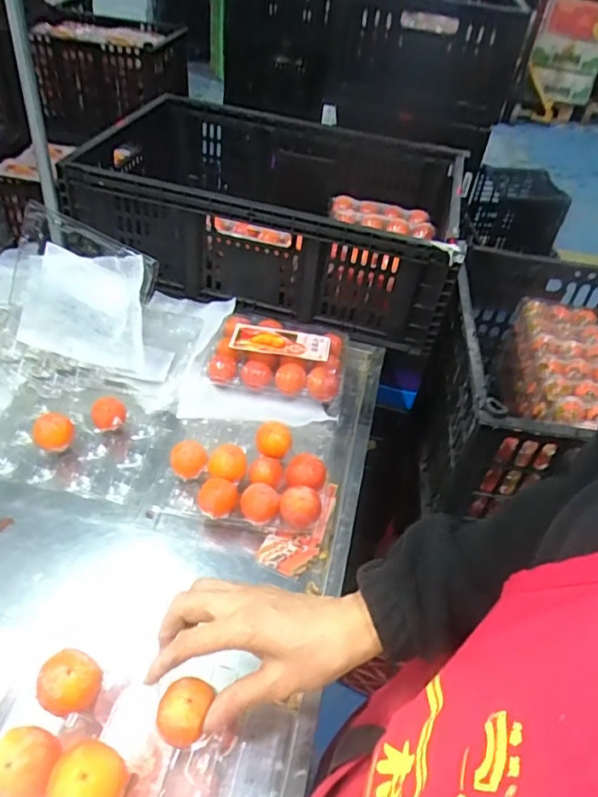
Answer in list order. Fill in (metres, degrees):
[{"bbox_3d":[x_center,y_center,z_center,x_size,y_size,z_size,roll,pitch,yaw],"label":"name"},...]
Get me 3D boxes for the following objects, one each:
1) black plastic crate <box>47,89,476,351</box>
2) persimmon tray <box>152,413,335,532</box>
[{"bbox_3d":[-0.032,-0.349,1.003,0.580,0.185,0.460,12,44,5],"label":"black plastic crate"},{"bbox_3d":[-0.061,0.071,0.679,0.200,0.044,0.165,10,43,3],"label":"persimmon tray"}]

